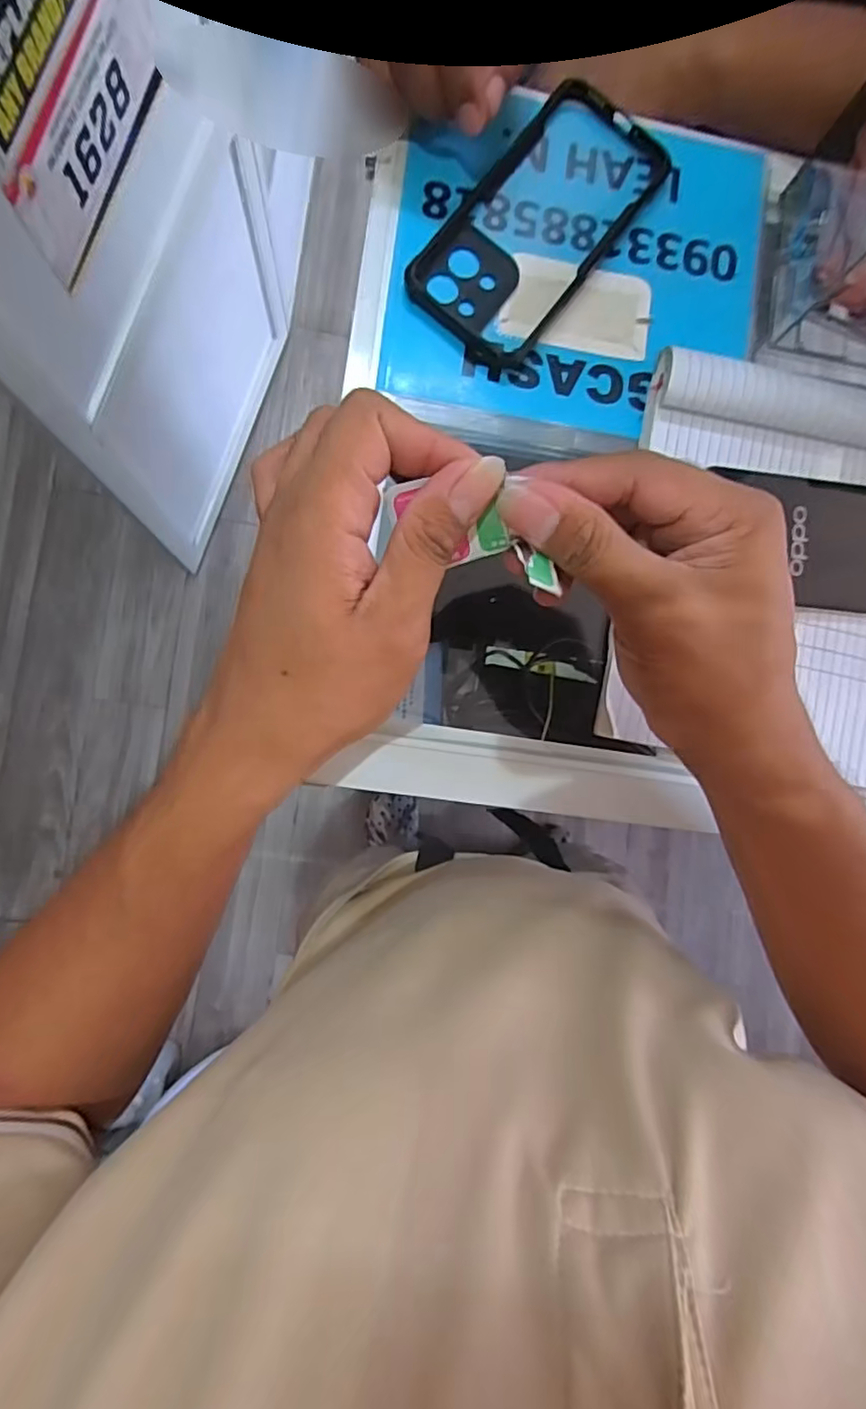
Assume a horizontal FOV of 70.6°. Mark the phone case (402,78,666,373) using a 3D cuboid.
[{"bbox_3d":[0.058,-0.268,0.341,0.079,0.011,0.158,37,83,-2],"label":"phone case"}]

